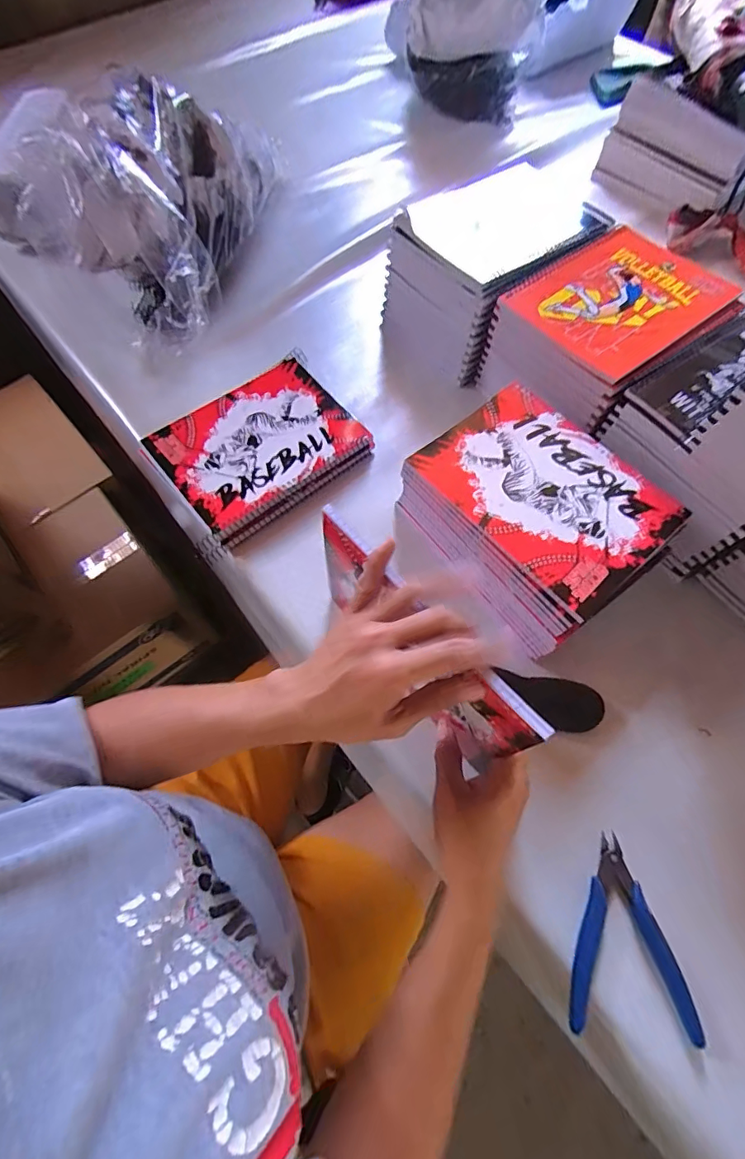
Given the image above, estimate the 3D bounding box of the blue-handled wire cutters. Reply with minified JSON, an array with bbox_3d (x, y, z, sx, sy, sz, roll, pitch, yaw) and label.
[{"bbox_3d":[0.183,0.254,0.343,0.084,0.011,0.116,5,66,4],"label":"blue-handled wire cutters"}]

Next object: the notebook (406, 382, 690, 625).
[{"bbox_3d":[0.151,-0.079,0.413,0.147,0.010,0.200,-39,70,-15],"label":"notebook"}]

